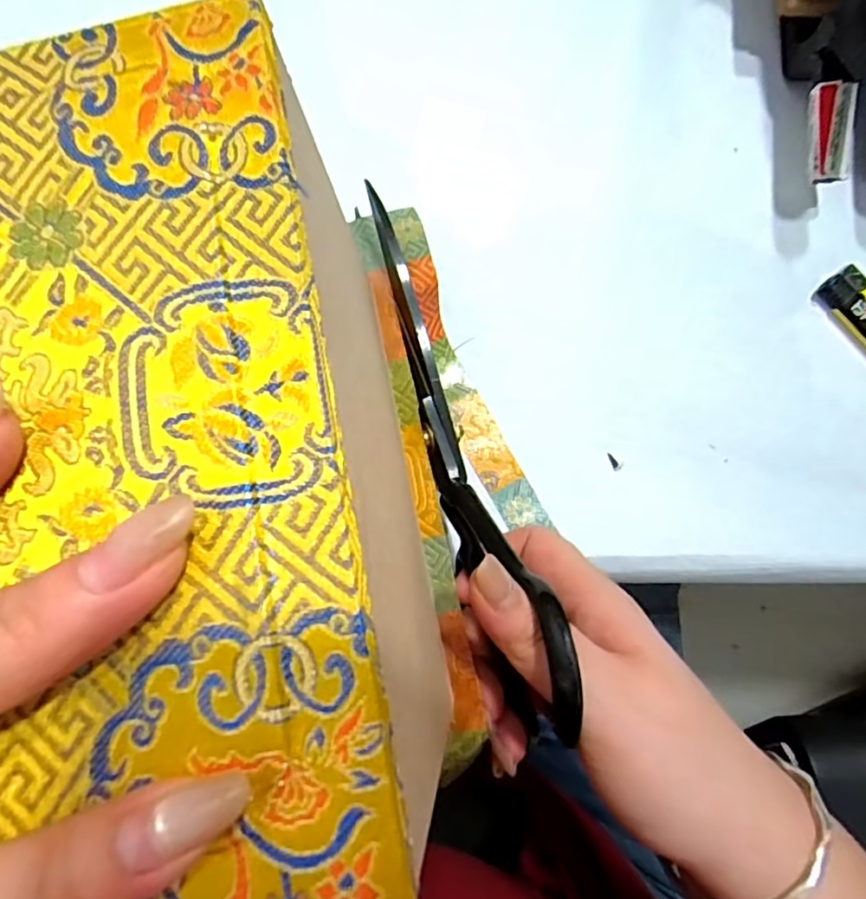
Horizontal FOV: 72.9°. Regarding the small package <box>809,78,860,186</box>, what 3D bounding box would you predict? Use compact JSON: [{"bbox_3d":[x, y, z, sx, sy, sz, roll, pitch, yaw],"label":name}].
[{"bbox_3d":[0.198,-0.158,0.292,0.018,0.010,0.045,-4,99,-5],"label":"small package"}]

